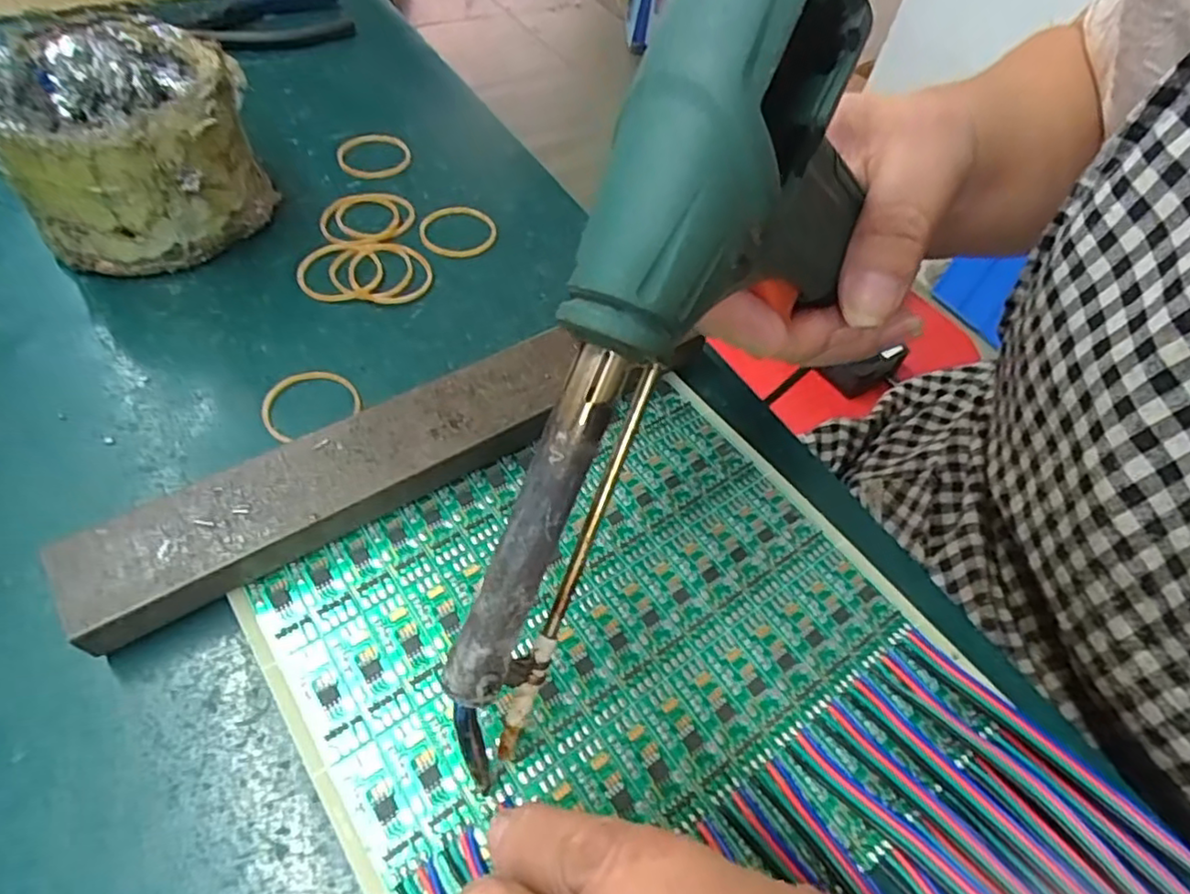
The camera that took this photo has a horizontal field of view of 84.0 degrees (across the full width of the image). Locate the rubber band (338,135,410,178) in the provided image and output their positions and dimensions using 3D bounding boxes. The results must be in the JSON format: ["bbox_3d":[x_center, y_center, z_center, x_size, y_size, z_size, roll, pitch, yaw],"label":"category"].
[{"bbox_3d":[-0.105,-0.140,0.313,0.033,0.004,0.036,2,55,-3],"label":"rubber band"}]

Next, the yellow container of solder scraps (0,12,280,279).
[{"bbox_3d":[-0.175,-0.117,0.253,0.080,0.067,0.078,-14,57,-14],"label":"yellow container of solder scraps"}]

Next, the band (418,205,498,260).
[{"bbox_3d":[-0.060,-0.096,0.288,0.033,0.004,0.032,2,55,-3],"label":"band"}]

